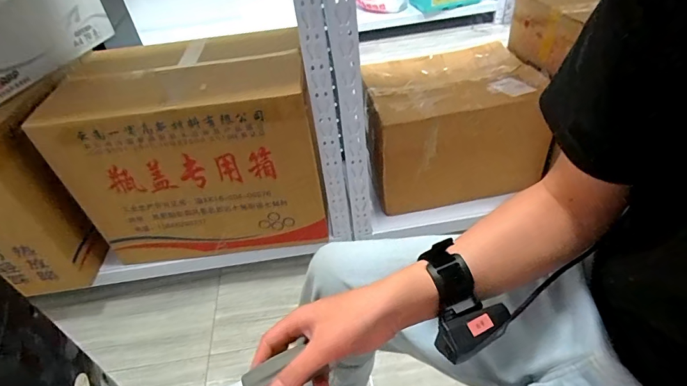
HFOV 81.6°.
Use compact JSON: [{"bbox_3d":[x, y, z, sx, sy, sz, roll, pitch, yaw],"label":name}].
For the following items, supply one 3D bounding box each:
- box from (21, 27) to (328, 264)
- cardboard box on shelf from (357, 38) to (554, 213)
[{"bbox_3d":[-0.388,-0.137,1.111,0.643,0.453,0.390,-6,42,2],"label":"box"},{"bbox_3d":[0.302,-0.202,1.184,0.451,0.298,0.346,-9,42,-2],"label":"cardboard box on shelf"}]

